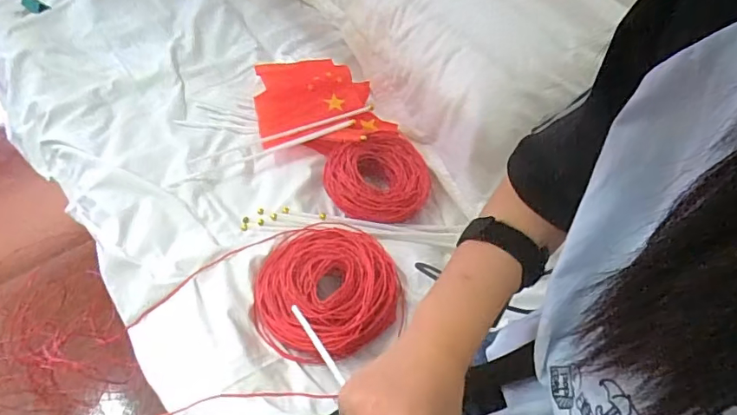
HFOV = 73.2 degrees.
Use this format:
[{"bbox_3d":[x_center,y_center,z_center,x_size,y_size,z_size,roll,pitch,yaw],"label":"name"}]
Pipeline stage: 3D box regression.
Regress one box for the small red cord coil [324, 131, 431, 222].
[{"bbox_3d":[0.014,-0.046,0.699,0.152,0.039,0.152,10,51,-13],"label":"small red cord coil"}]

